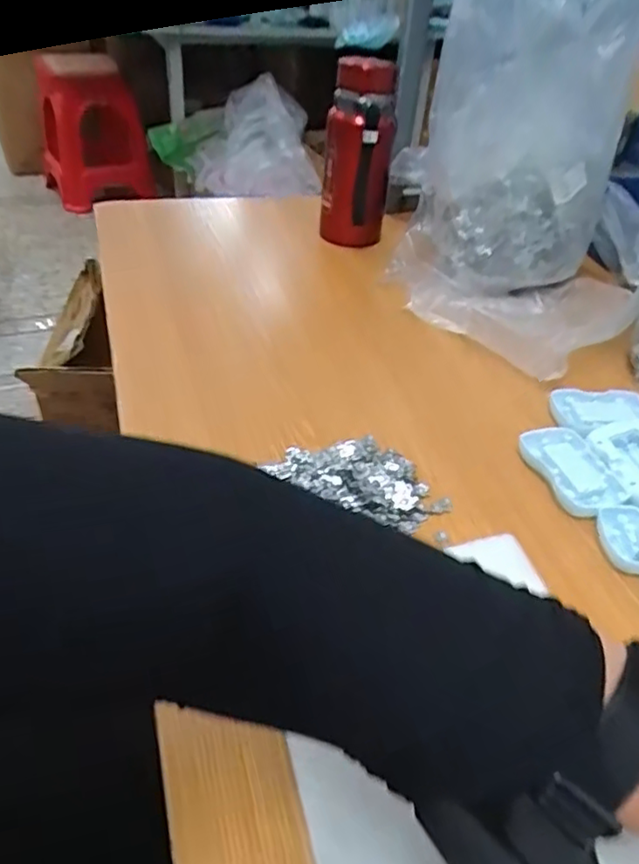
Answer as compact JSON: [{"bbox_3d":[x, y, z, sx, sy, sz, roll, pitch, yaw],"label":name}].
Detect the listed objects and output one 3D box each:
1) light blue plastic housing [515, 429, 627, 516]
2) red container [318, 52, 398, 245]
[{"bbox_3d":[0.205,0.031,0.524,0.051,0.014,0.094,-6,41,-14],"label":"light blue plastic housing"},{"bbox_3d":[0.051,-0.360,0.855,0.087,0.236,0.099,9,39,3],"label":"red container"}]

